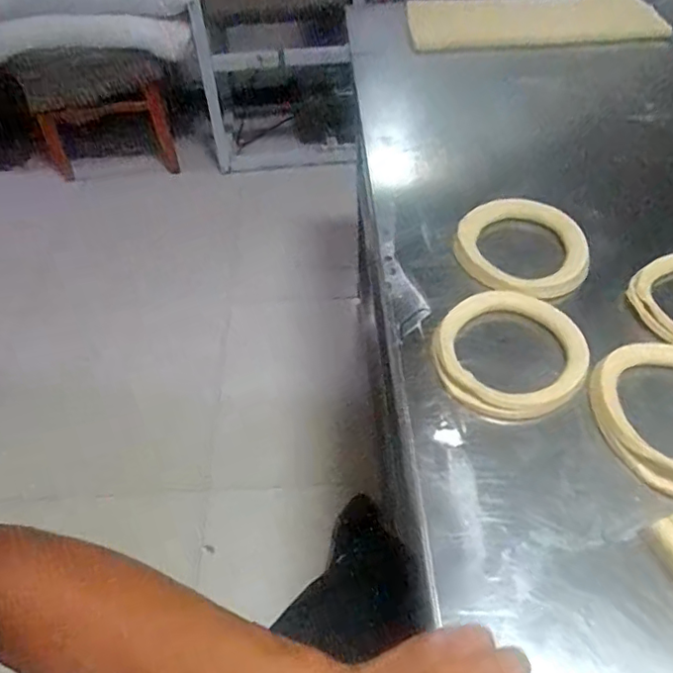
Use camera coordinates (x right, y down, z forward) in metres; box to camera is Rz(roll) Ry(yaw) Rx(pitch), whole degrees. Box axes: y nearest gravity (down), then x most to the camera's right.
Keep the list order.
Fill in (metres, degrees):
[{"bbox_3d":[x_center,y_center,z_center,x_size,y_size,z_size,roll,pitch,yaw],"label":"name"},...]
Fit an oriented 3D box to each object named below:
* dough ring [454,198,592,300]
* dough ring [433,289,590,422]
[{"bbox_3d":[0.193,-0.096,0.614,0.133,0.024,0.140,-1,48,1],"label":"dough ring"},{"bbox_3d":[0.152,0.011,0.511,0.124,0.029,0.134,-1,48,1],"label":"dough ring"}]

